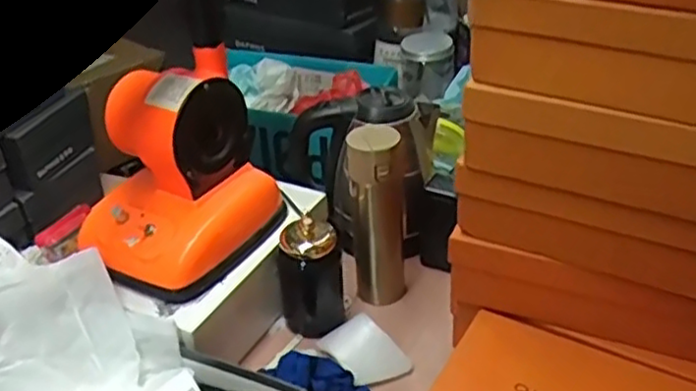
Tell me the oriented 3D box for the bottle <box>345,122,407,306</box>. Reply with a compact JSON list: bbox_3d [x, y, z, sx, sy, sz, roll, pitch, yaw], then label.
[{"bbox_3d":[0.038,0.023,0.892,0.078,0.240,0.072,-1,34,2],"label":"bottle"}]

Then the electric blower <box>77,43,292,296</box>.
[{"bbox_3d":[-0.201,-0.032,0.814,0.165,0.199,0.217,21,40,30],"label":"electric blower"}]

